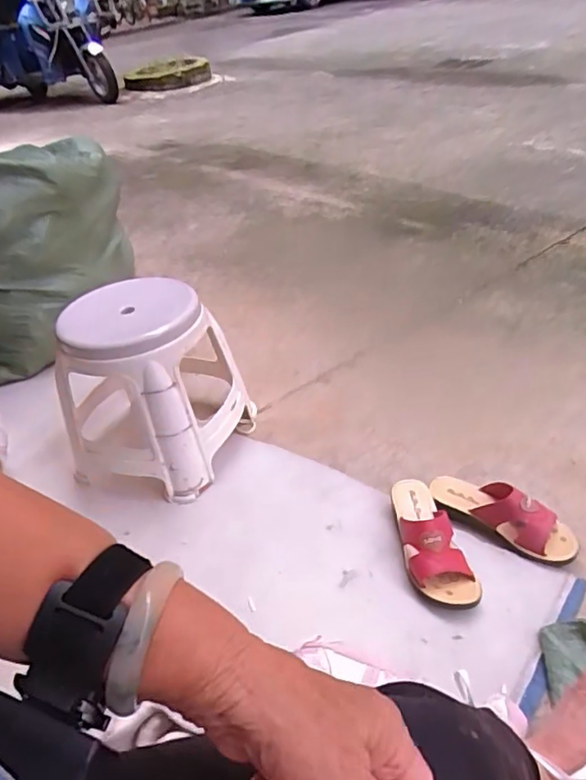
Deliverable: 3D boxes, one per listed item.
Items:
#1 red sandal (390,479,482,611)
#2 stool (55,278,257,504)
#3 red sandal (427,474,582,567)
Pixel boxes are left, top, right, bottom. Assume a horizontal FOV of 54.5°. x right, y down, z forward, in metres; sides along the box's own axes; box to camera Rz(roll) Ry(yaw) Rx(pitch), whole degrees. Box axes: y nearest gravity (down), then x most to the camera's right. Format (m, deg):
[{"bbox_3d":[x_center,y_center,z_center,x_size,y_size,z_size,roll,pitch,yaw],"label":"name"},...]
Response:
[{"bbox_3d":[0.197,0.216,0.850,0.084,0.076,0.226,-14,37,-5],"label":"red sandal"},{"bbox_3d":[-0.244,-0.013,1.063,0.251,0.326,0.301,7,41,22],"label":"stool"},{"bbox_3d":[0.323,0.186,0.881,0.227,0.073,0.077,22,48,35],"label":"red sandal"}]

